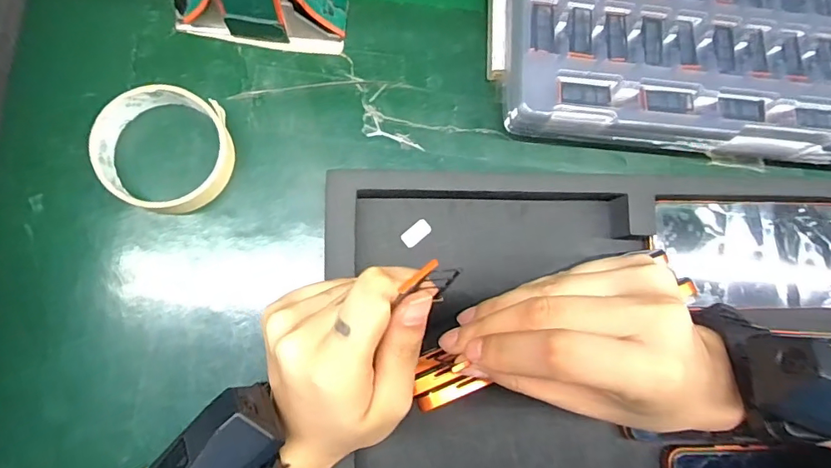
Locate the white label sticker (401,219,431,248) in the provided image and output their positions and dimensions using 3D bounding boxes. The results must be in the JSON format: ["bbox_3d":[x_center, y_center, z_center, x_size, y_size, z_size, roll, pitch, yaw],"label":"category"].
[{"bbox_3d":[0.001,-0.001,0.327,0.022,0.004,0.012,-40,83,-10],"label":"white label sticker"}]

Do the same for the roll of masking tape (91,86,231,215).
[{"bbox_3d":[-0.167,-0.056,0.319,0.082,0.030,0.078,1,80,-7],"label":"roll of masking tape"}]

